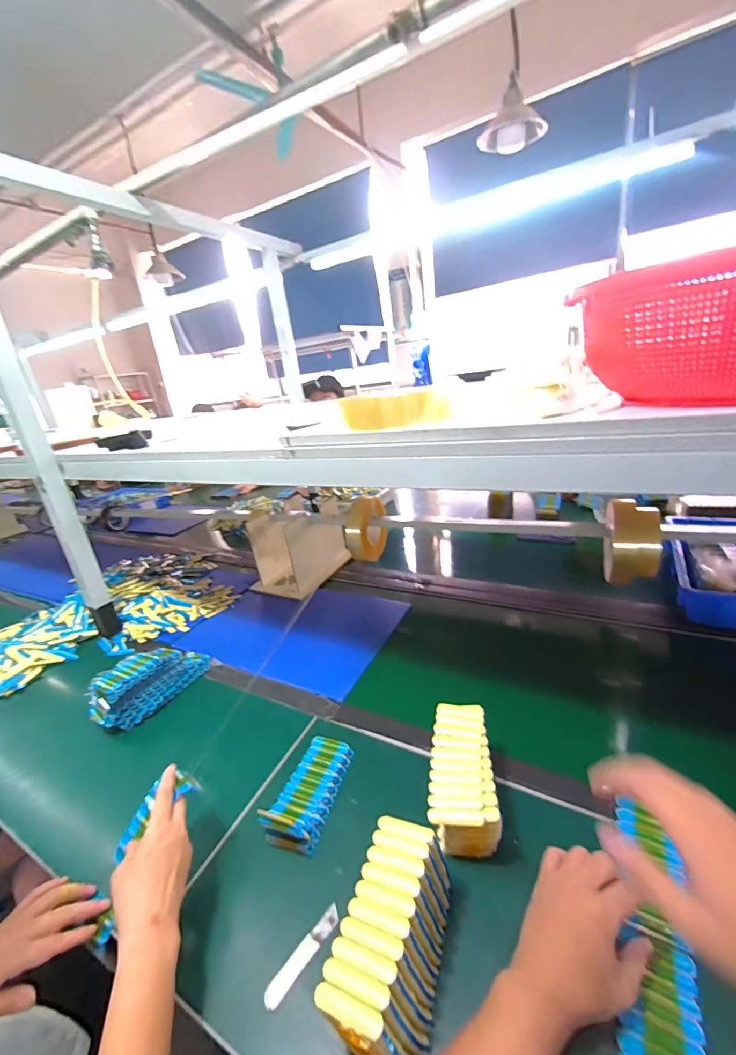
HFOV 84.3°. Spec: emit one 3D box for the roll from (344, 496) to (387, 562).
[{"bbox_3d":[0.002,0.000,1.095,0.050,0.154,0.166,4,24,28],"label":"roll"}]

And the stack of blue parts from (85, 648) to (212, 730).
[{"bbox_3d":[-0.437,0.295,0.812,0.102,0.079,0.209,5,24,30],"label":"stack of blue parts"}]

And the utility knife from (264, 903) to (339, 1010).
[{"bbox_3d":[-0.068,0.452,0.432,0.019,0.005,0.095,13,29,43],"label":"utility knife"}]

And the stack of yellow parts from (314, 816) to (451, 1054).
[{"bbox_3d":[0.025,0.396,0.397,0.081,0.097,0.153,2,23,25],"label":"stack of yellow parts"}]

